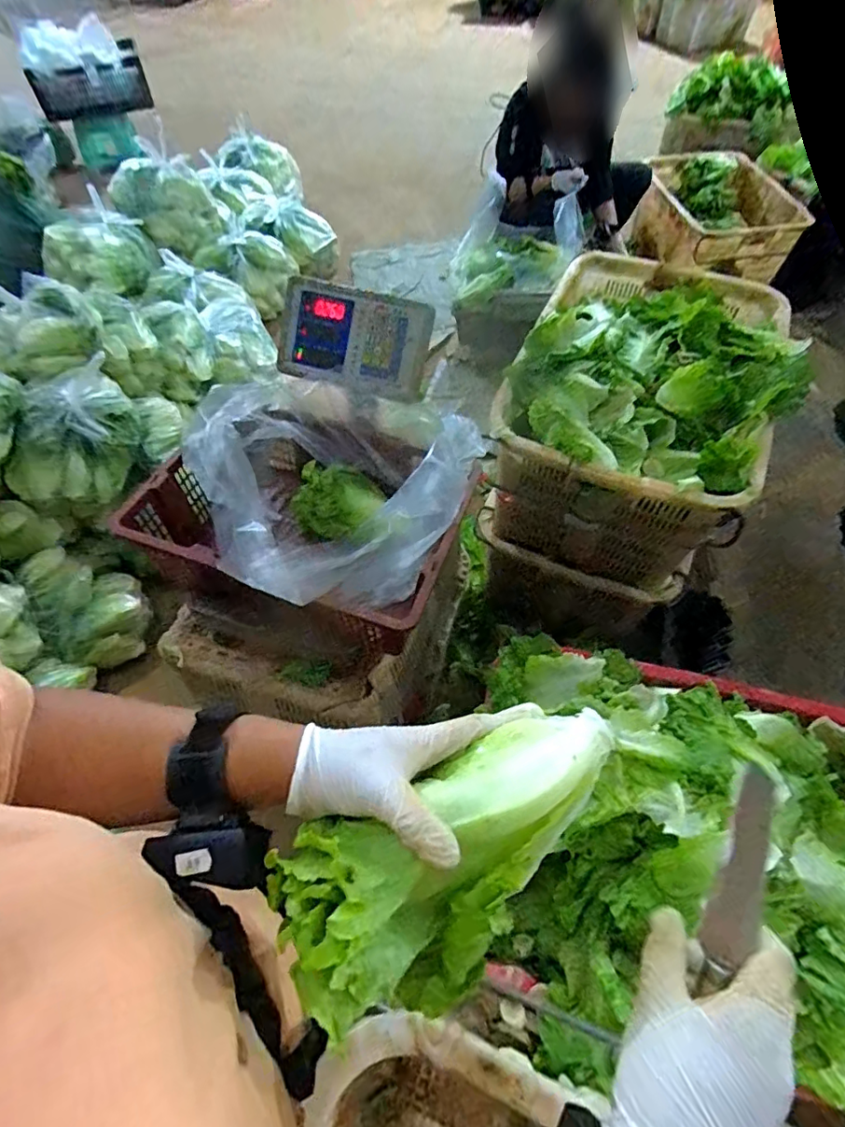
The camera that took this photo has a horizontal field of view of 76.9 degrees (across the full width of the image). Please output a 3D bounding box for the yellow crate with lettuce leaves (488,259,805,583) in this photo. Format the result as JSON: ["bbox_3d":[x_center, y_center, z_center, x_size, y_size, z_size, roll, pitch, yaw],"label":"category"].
[{"bbox_3d":[0.465,-0.338,1.171,0.491,0.382,0.672,21,60,15],"label":"yellow crate with lettuce leaves"}]

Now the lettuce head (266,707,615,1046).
[{"bbox_3d":[0.024,0.162,0.308,0.213,0.082,0.107,-33,61,-13],"label":"lettuce head"}]

